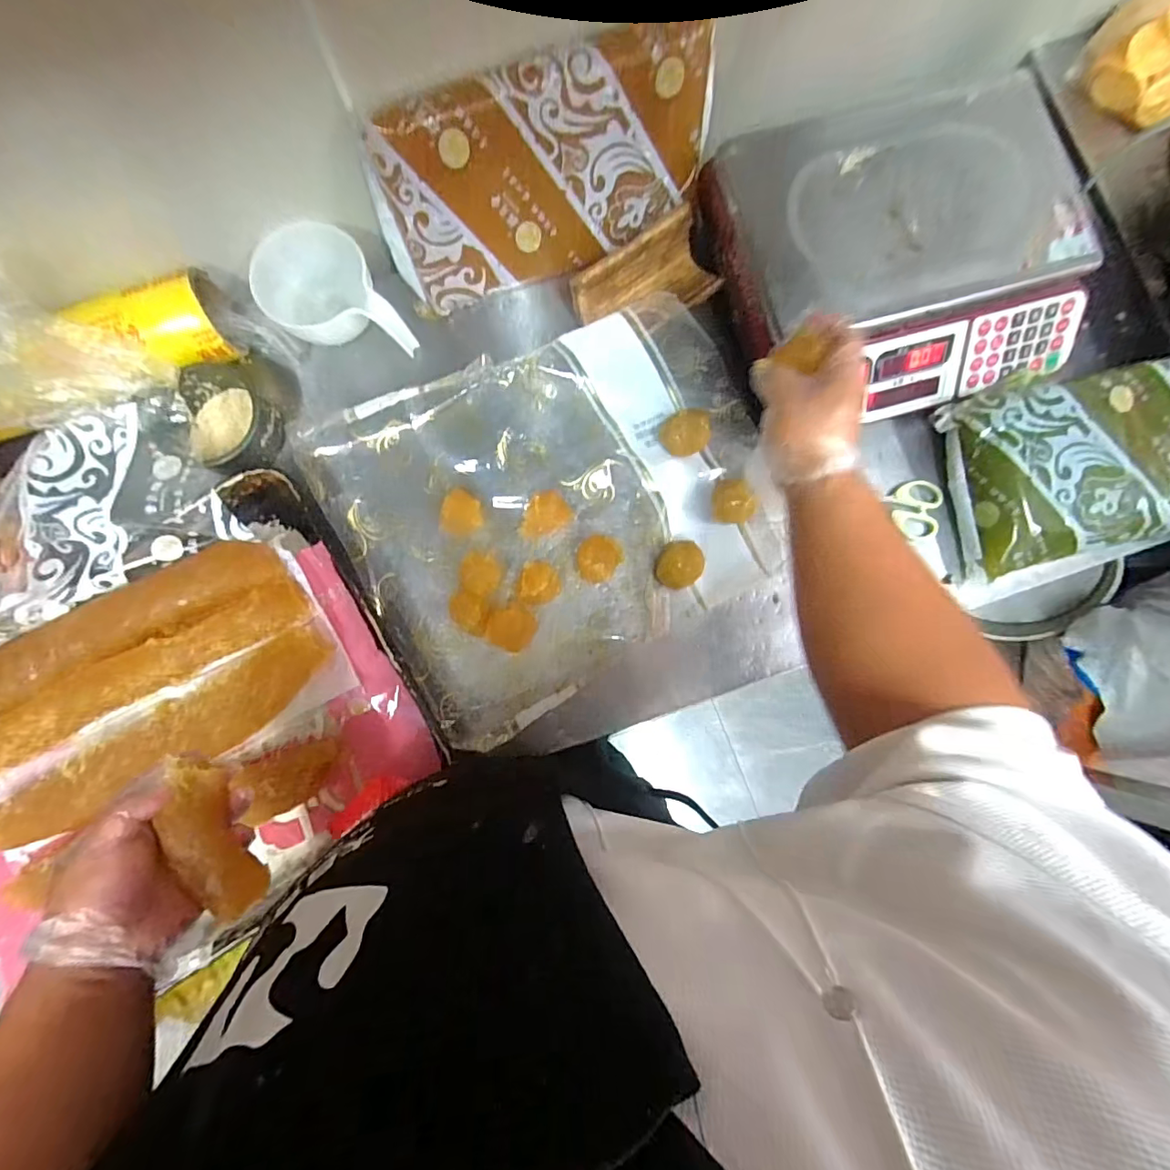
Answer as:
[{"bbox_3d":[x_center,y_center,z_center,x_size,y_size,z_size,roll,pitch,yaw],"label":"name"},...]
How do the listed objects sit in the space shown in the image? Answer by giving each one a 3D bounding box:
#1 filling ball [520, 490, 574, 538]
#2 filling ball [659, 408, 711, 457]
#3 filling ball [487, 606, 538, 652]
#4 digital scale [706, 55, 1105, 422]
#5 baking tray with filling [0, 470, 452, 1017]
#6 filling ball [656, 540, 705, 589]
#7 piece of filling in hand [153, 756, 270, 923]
[{"bbox_3d":[-0.046,-0.078,0.566,0.059,0.033,0.040,-36,85,-4],"label":"filling ball"},{"bbox_3d":[0.114,-0.171,0.572,0.051,0.032,0.044,-9,84,-1],"label":"filling ball"},{"bbox_3d":[-0.078,0.046,0.554,0.048,0.026,0.049,0,83,0],"label":"filling ball"},{"bbox_3d":[0.338,-0.355,0.561,0.361,0.098,0.313,-17,84,-2],"label":"digital scale"},{"bbox_3d":[-0.473,0.190,0.508,0.601,0.055,0.395,-31,85,-4],"label":"baking tray with filling"},{"bbox_3d":[0.102,-0.021,0.557,0.046,0.041,0.049,0,83,0],"label":"filling ball"},{"bbox_3d":[-0.287,0.190,0.385,0.030,0.049,0.125,-16,96,23],"label":"piece of filling in hand"}]

